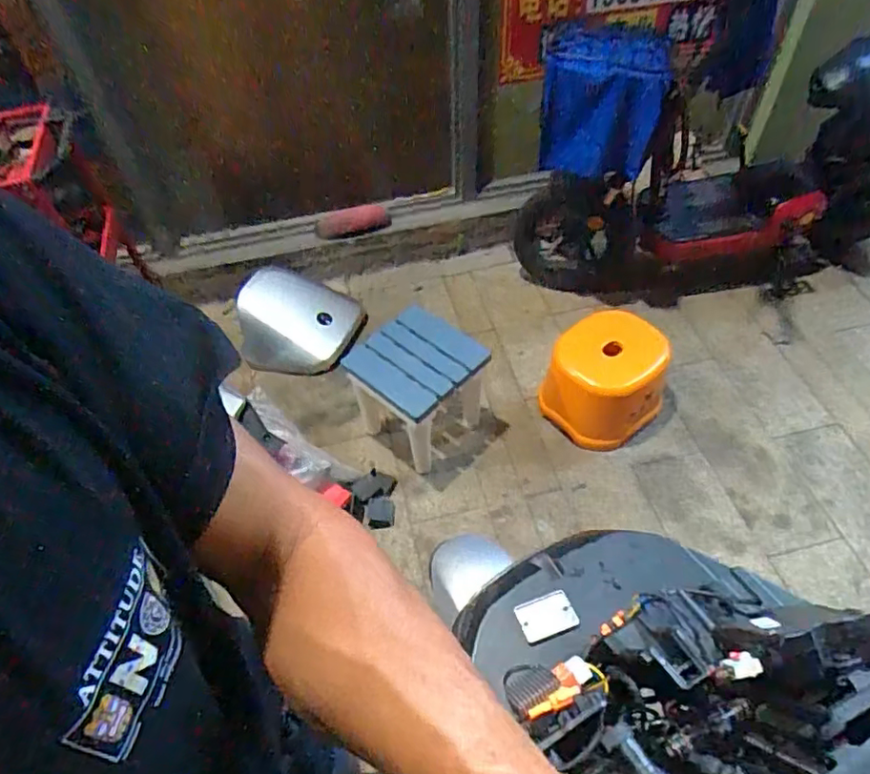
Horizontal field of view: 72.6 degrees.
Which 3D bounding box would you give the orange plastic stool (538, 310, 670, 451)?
[{"bbox_3d":[0.424,-0.010,1.488,0.268,0.252,0.244,37,61,28],"label":"orange plastic stool"}]

